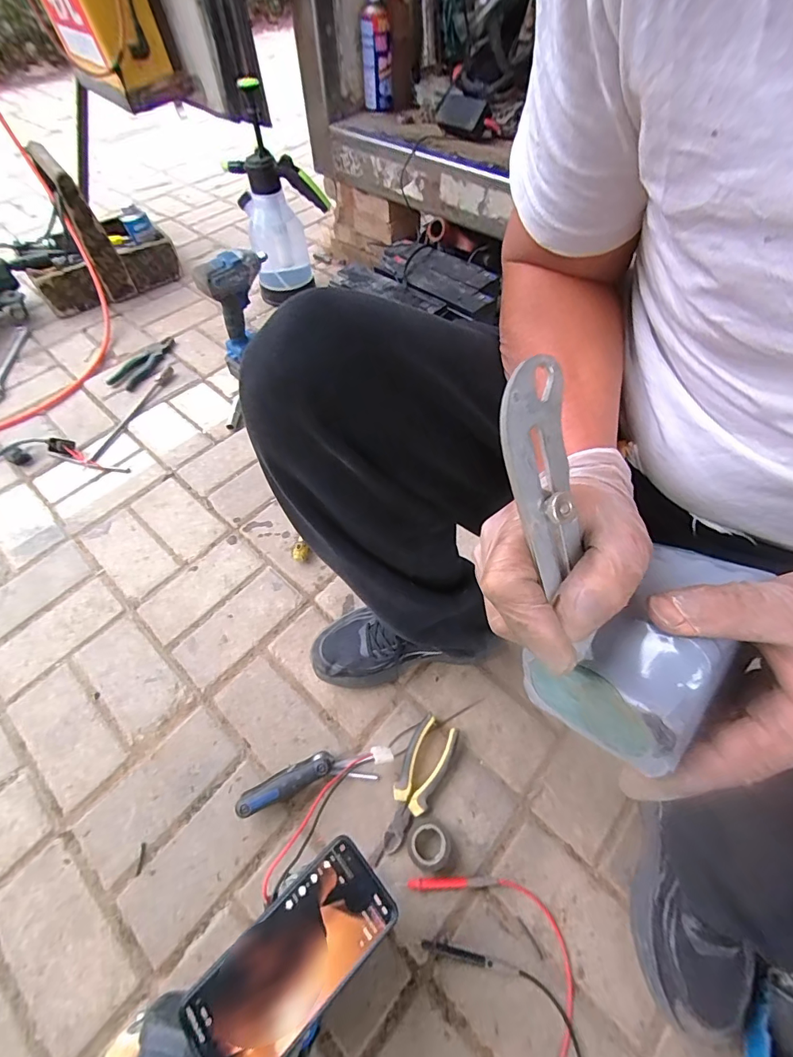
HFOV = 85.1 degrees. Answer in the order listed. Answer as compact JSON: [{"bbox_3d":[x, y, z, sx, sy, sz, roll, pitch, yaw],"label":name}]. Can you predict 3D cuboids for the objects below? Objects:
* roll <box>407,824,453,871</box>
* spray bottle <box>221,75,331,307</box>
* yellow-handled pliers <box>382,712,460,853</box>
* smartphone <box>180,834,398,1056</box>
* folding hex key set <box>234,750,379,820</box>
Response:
[{"bbox_3d":[0.039,0.366,0.497,0.051,0.020,0.045,-18,59,-10],"label":"roll"},{"bbox_3d":[-0.274,-0.761,1.025,0.194,0.368,0.151,-18,59,-11],"label":"spray bottle"},{"bbox_3d":[0.029,0.318,0.540,0.058,0.016,0.152,22,60,14],"label":"yellow-handled pliers"},{"bbox_3d":[-0.082,0.348,0.350,0.164,0.007,0.079,-34,66,-25],"label":"smartphone"},{"bbox_3d":[-0.113,0.309,0.534,0.163,0.040,0.044,-14,58,-8],"label":"folding hex key set"}]

